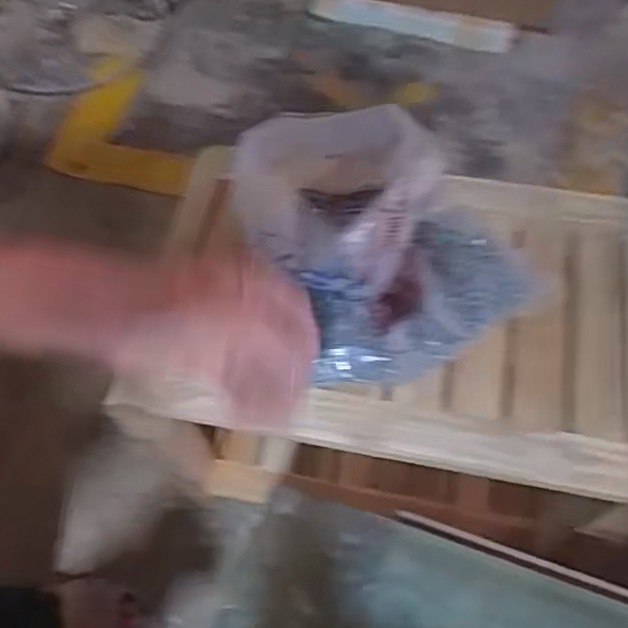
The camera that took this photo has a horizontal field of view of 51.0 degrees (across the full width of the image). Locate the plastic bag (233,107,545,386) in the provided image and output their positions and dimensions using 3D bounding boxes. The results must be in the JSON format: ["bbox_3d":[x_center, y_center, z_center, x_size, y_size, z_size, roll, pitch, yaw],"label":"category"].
[{"bbox_3d":[0.049,-0.092,0.610,0.215,0.109,0.285,-30,67,-12],"label":"plastic bag"}]

